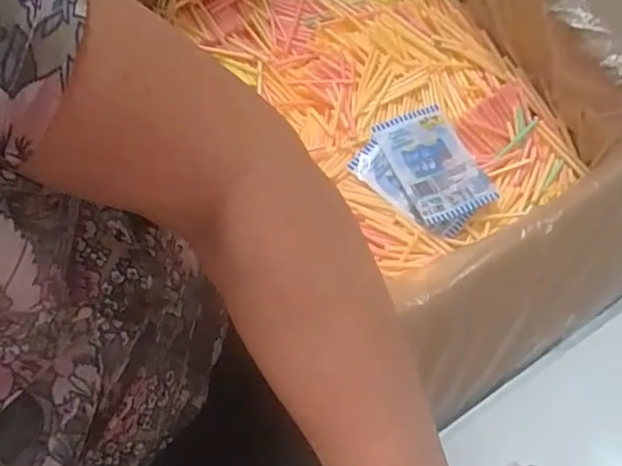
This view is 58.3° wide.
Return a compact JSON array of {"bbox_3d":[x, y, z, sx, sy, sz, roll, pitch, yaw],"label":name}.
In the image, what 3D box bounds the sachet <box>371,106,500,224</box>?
[{"bbox_3d":[0.102,-0.059,0.464,0.064,0.016,0.101,-25,74,-7],"label":"sachet"}]

